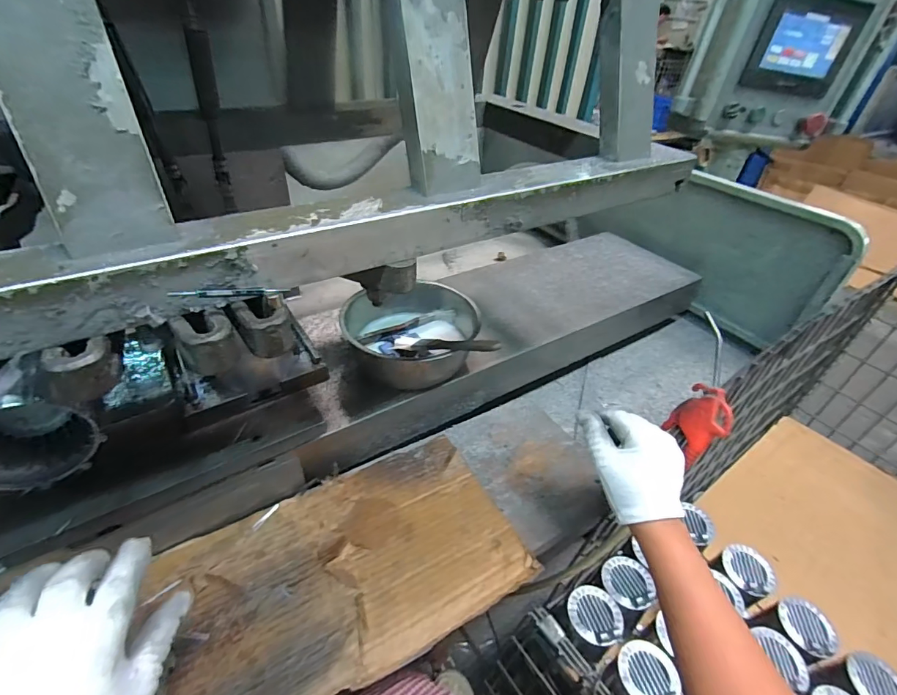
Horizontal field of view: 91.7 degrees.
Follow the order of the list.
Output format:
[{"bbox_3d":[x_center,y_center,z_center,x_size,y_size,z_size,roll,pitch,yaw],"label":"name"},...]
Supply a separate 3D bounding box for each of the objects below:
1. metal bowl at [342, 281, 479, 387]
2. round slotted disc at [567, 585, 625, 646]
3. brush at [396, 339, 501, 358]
[{"bbox_3d":[-0.043,-0.029,0.624,0.166,0.083,0.166,3,40,-2],"label":"metal bowl"},{"bbox_3d":[0.239,0.435,0.711,0.082,0.015,0.093,-2,27,0],"label":"round slotted disc"},{"bbox_3d":[-0.002,0.001,0.560,0.168,0.027,0.030,-4,24,49],"label":"brush"}]

